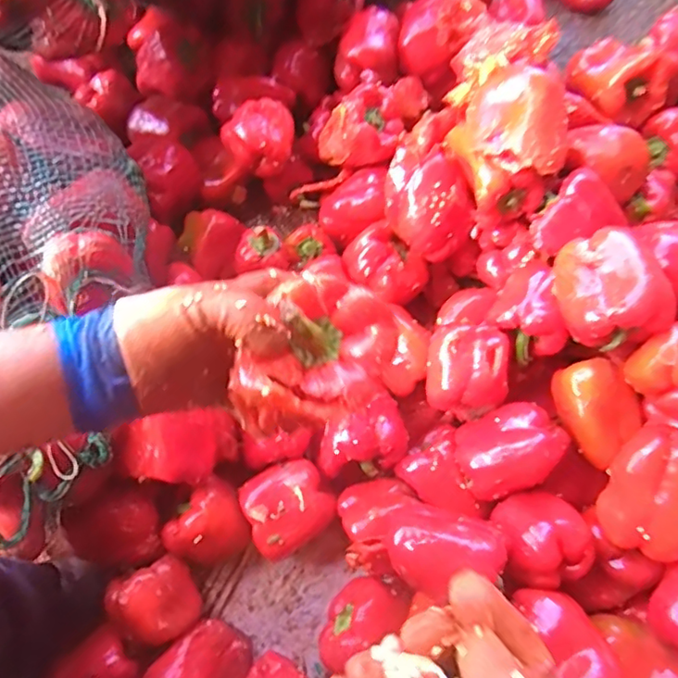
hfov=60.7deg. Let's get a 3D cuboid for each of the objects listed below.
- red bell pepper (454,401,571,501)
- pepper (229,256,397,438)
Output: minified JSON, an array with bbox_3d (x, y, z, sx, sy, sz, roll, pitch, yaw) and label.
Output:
[{"bbox_3d":[0.183,0.119,0.604,0.103,0.072,0.080,-29,44,21],"label":"red bell pepper"},{"bbox_3d":[-0.015,0.015,0.365,0.078,0.060,0.110,38,77,11],"label":"pepper"}]

